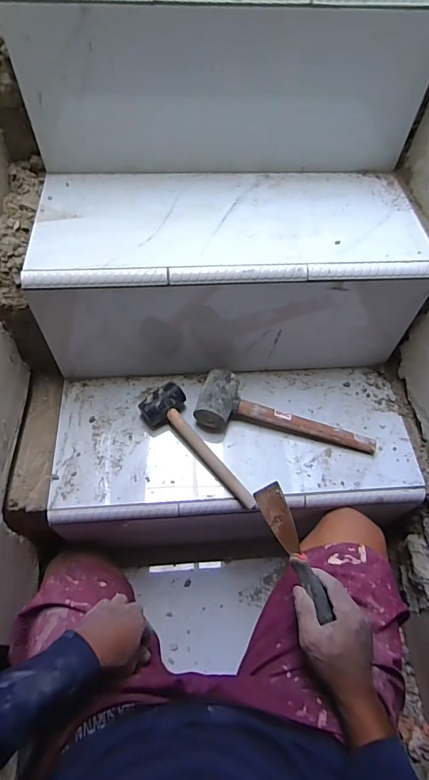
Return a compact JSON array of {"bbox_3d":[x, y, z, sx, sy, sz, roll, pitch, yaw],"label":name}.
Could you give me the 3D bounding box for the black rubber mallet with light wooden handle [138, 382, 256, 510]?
[{"bbox_3d":[-0.029,0.098,0.685,0.074,0.050,0.245,-31,65,-20],"label":"black rubber mallet with light wooden handle"}]

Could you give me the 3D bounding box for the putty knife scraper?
[{"bbox_3d":[0.102,0.202,0.536,0.020,0.060,0.167,-19,66,-14],"label":"putty knife scraper"}]

